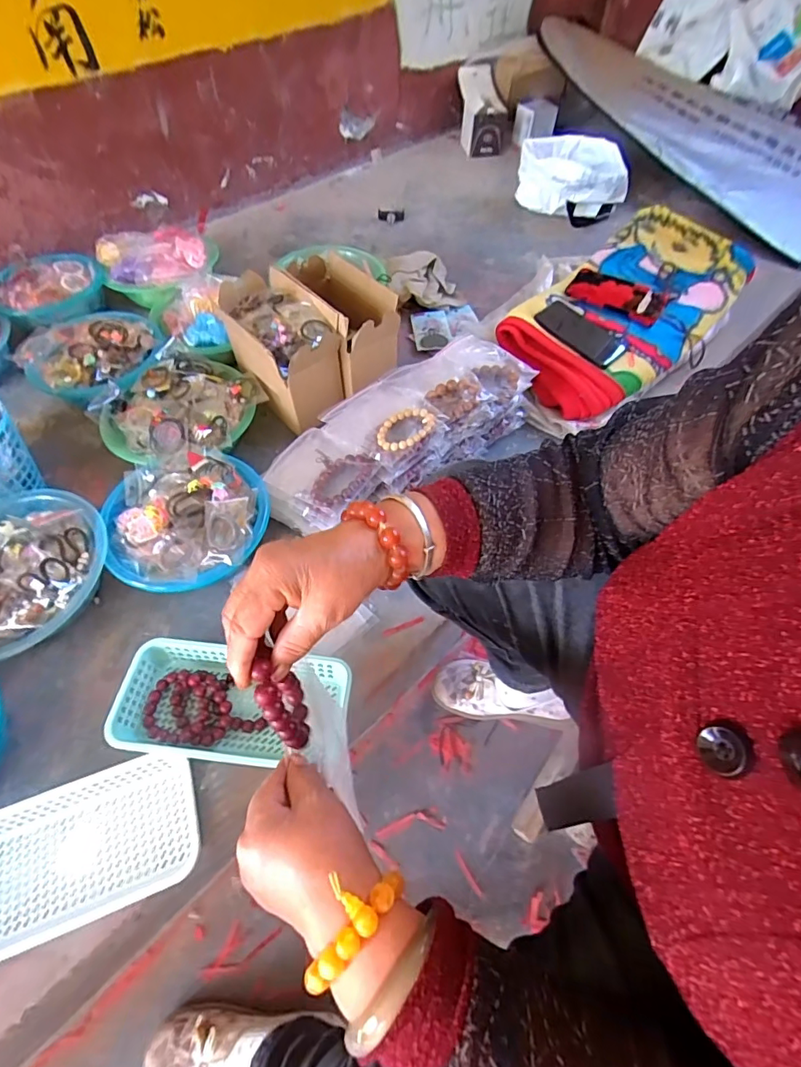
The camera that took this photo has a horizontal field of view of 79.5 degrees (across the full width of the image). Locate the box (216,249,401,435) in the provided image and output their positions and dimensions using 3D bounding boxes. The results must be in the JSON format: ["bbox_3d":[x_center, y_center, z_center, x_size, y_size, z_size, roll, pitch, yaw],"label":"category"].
[{"bbox_3d":[-0.152,-0.338,0.820,0.232,0.138,0.230,-32,64,-19],"label":"box"}]

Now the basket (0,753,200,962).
[{"bbox_3d":[-0.347,0.335,0.498,0.261,0.048,0.133,-17,60,-12],"label":"basket"}]

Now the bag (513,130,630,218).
[{"bbox_3d":[0.437,-0.910,1.232,0.263,0.120,0.220,7,58,4],"label":"bag"}]

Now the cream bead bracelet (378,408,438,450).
[{"bbox_3d":[0.006,-0.146,0.669,0.059,0.013,0.082,34,63,19],"label":"cream bead bracelet"}]

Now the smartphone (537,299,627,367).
[{"bbox_3d":[0.326,-0.366,0.873,0.161,0.010,0.081,42,71,14],"label":"smartphone"}]

